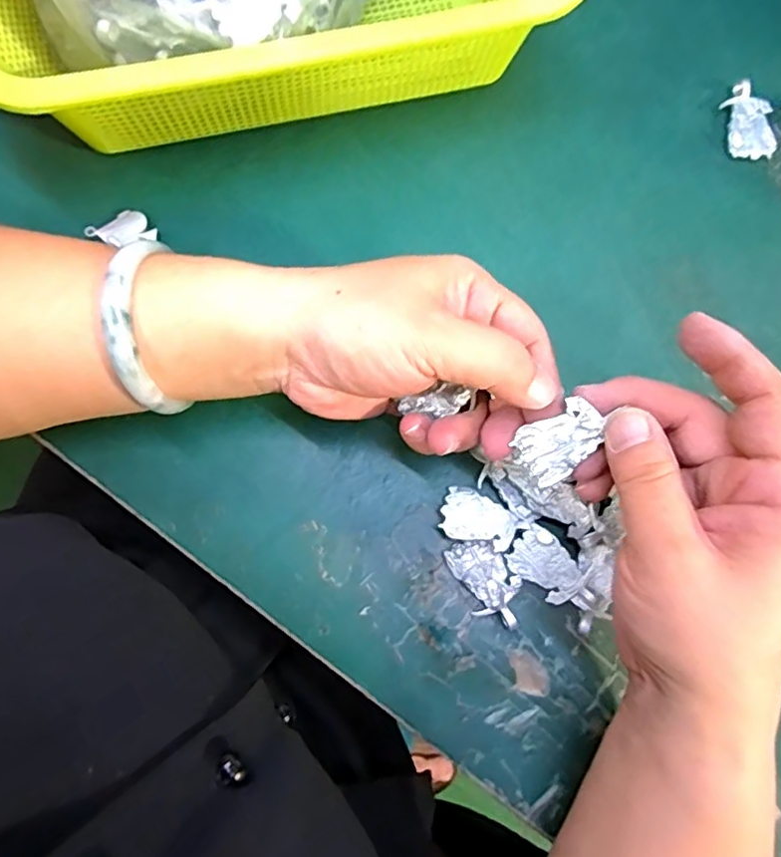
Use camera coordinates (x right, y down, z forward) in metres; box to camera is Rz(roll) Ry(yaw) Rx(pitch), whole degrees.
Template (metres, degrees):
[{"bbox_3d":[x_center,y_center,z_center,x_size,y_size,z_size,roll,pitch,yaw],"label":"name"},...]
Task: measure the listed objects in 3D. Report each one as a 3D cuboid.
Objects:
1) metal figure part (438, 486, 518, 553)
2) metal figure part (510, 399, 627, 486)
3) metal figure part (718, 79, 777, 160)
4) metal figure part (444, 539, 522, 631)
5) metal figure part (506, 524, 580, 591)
[{"bbox_3d":[0.040,0.041,0.267,0.033,0.008,0.023,23,78,3],"label":"metal figure part"},{"bbox_3d":[0.064,0.006,0.226,0.032,0.006,0.019,-44,82,15],"label":"metal figure part"},{"bbox_3d":[0.191,-0.164,0.320,0.027,0.009,0.041,-9,78,-4],"label":"metal figure part"},{"bbox_3d":[0.043,0.068,0.265,0.024,0.005,0.040,-25,79,-7],"label":"metal figure part"},{"bbox_3d":[0.067,0.059,0.264,0.024,0.004,0.029,-42,84,15],"label":"metal figure part"}]

